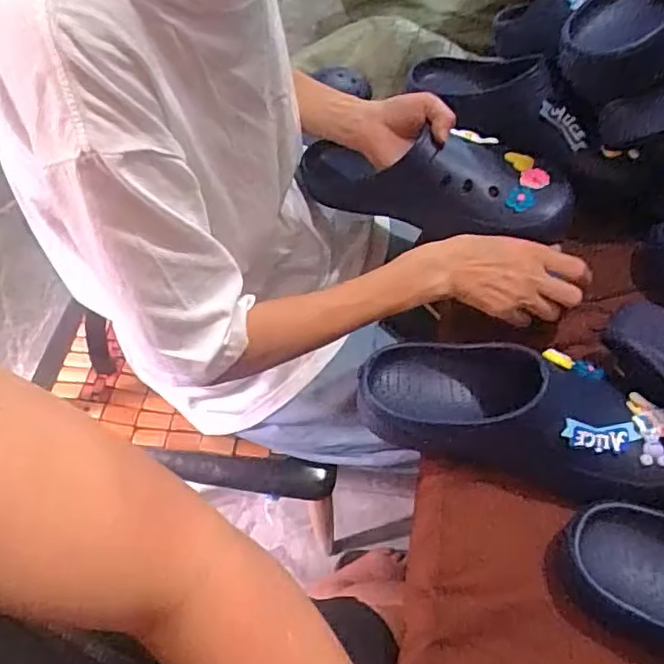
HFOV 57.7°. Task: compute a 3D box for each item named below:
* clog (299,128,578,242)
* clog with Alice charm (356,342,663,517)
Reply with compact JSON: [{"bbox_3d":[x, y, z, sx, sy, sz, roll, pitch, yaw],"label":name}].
[{"bbox_3d":[0.094,-0.168,0.636,0.298,0.082,0.096,12,58,30],"label":"clog"},{"bbox_3d":[0.152,0.063,0.488,0.262,0.084,0.100,16,60,14],"label":"clog with Alice charm"}]

